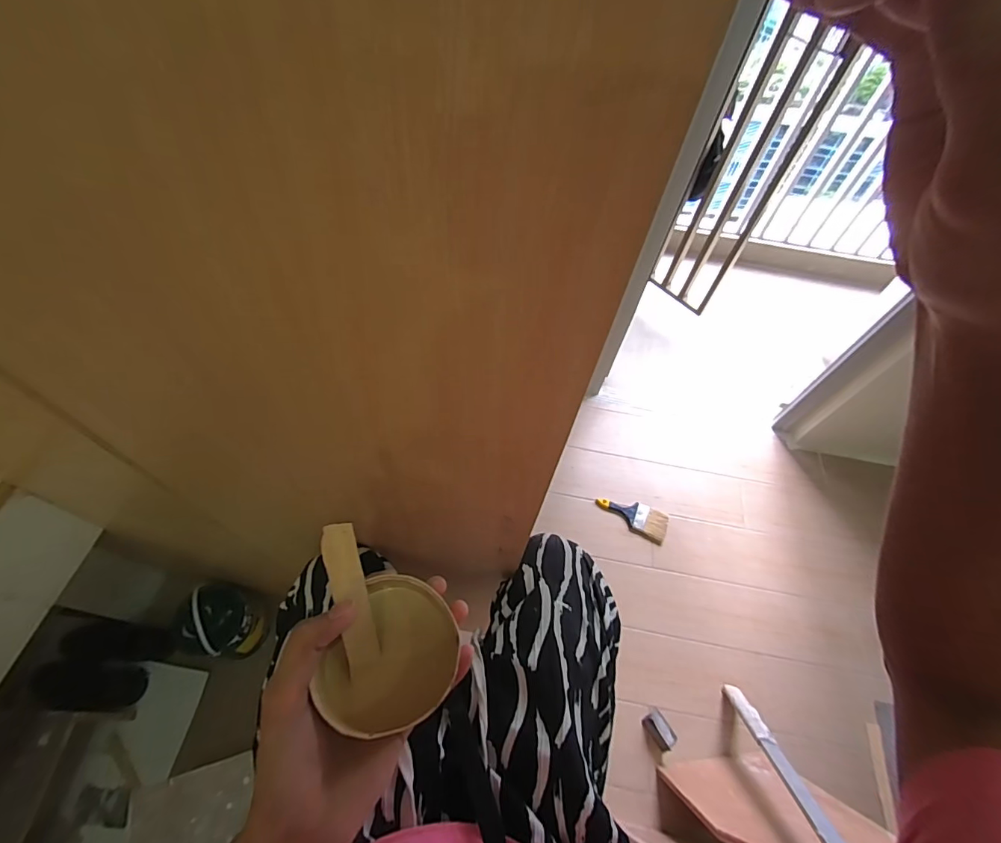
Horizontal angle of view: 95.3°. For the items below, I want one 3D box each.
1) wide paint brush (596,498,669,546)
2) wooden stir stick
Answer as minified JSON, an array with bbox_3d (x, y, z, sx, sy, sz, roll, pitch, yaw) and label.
[{"bbox_3d":[0.444,0.317,1.542,0.236,0.030,0.105,25,62,12],"label":"wide paint brush"},{"bbox_3d":[-0.091,0.108,0.279,0.020,0.006,0.095,-14,103,-28],"label":"wooden stir stick"}]

